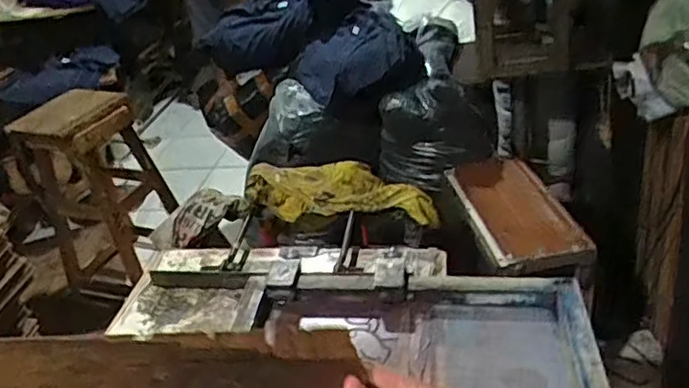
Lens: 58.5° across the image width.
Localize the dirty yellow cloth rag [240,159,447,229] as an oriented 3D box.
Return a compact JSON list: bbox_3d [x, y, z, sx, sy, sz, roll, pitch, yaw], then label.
[{"bbox_3d":[-0.006,-0.009,1.325,0.407,0.105,0.108,3,38,9],"label":"dirty yellow cloth rag"}]

